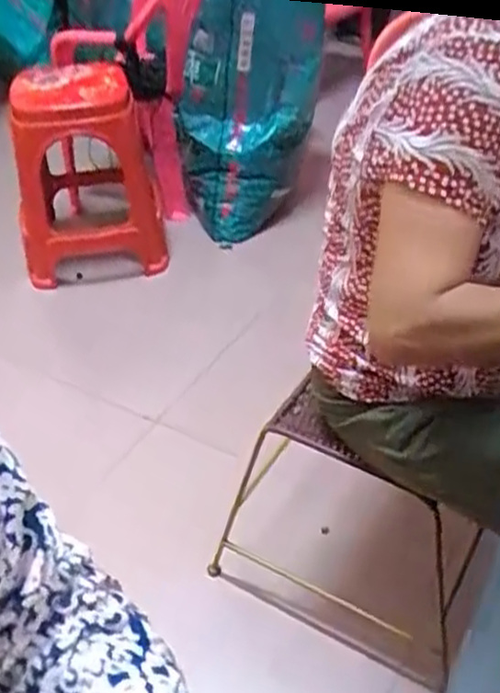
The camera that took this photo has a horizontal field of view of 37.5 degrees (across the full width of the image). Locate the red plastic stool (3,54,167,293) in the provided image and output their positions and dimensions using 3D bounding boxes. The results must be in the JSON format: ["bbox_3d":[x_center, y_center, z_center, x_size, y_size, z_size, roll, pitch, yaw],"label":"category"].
[{"bbox_3d":[-0.376,-0.391,1.751,0.316,0.482,0.316,-3,40,-1],"label":"red plastic stool"}]

